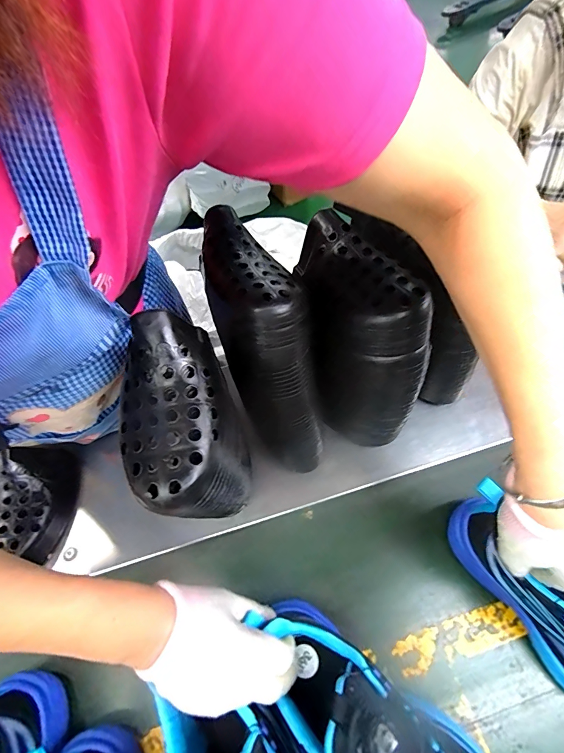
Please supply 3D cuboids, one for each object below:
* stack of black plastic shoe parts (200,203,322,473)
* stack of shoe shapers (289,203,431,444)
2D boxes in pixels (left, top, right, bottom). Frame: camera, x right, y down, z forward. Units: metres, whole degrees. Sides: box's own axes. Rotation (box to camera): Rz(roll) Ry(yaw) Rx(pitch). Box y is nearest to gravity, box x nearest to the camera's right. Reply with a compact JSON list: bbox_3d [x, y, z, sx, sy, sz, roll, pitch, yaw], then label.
[{"bbox_3d":[-0.016,-0.007,0.373,0.058,0.293,0.107,-24,31,-11],"label":"stack of black plastic shoe parts"},{"bbox_3d":[0.075,-0.035,0.417,0.090,0.213,0.181,-23,61,-10],"label":"stack of shoe shapers"}]

